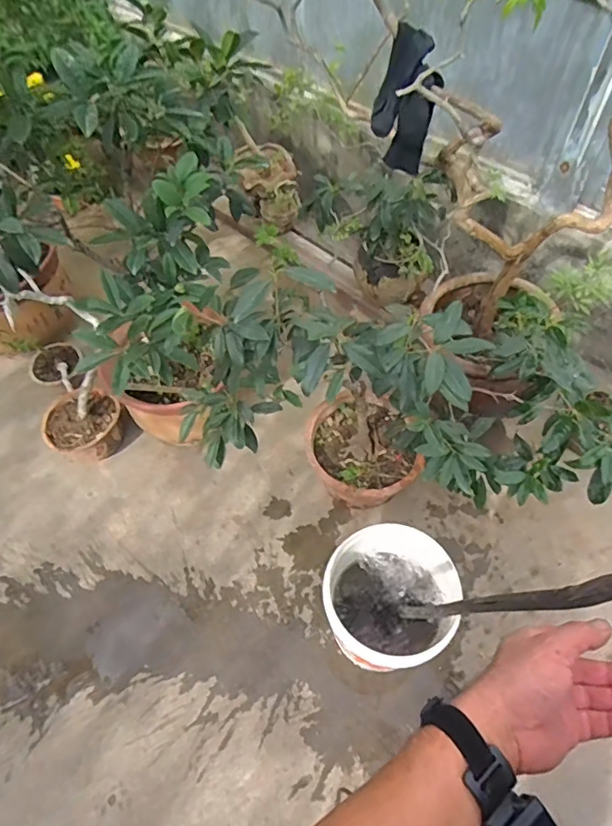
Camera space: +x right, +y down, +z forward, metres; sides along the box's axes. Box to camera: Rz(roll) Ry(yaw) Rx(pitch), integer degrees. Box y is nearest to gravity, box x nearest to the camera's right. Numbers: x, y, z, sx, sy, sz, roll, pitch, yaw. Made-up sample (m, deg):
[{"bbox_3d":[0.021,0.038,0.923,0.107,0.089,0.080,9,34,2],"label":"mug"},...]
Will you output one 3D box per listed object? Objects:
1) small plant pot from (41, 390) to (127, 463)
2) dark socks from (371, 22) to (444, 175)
[{"bbox_3d":[-0.696,0.047,1.715,0.211,0.170,0.227,0,57,0],"label":"small plant pot"},{"bbox_3d":[0.167,-0.512,0.917,0.107,0.227,0.056,15,58,10],"label":"dark socks"}]

